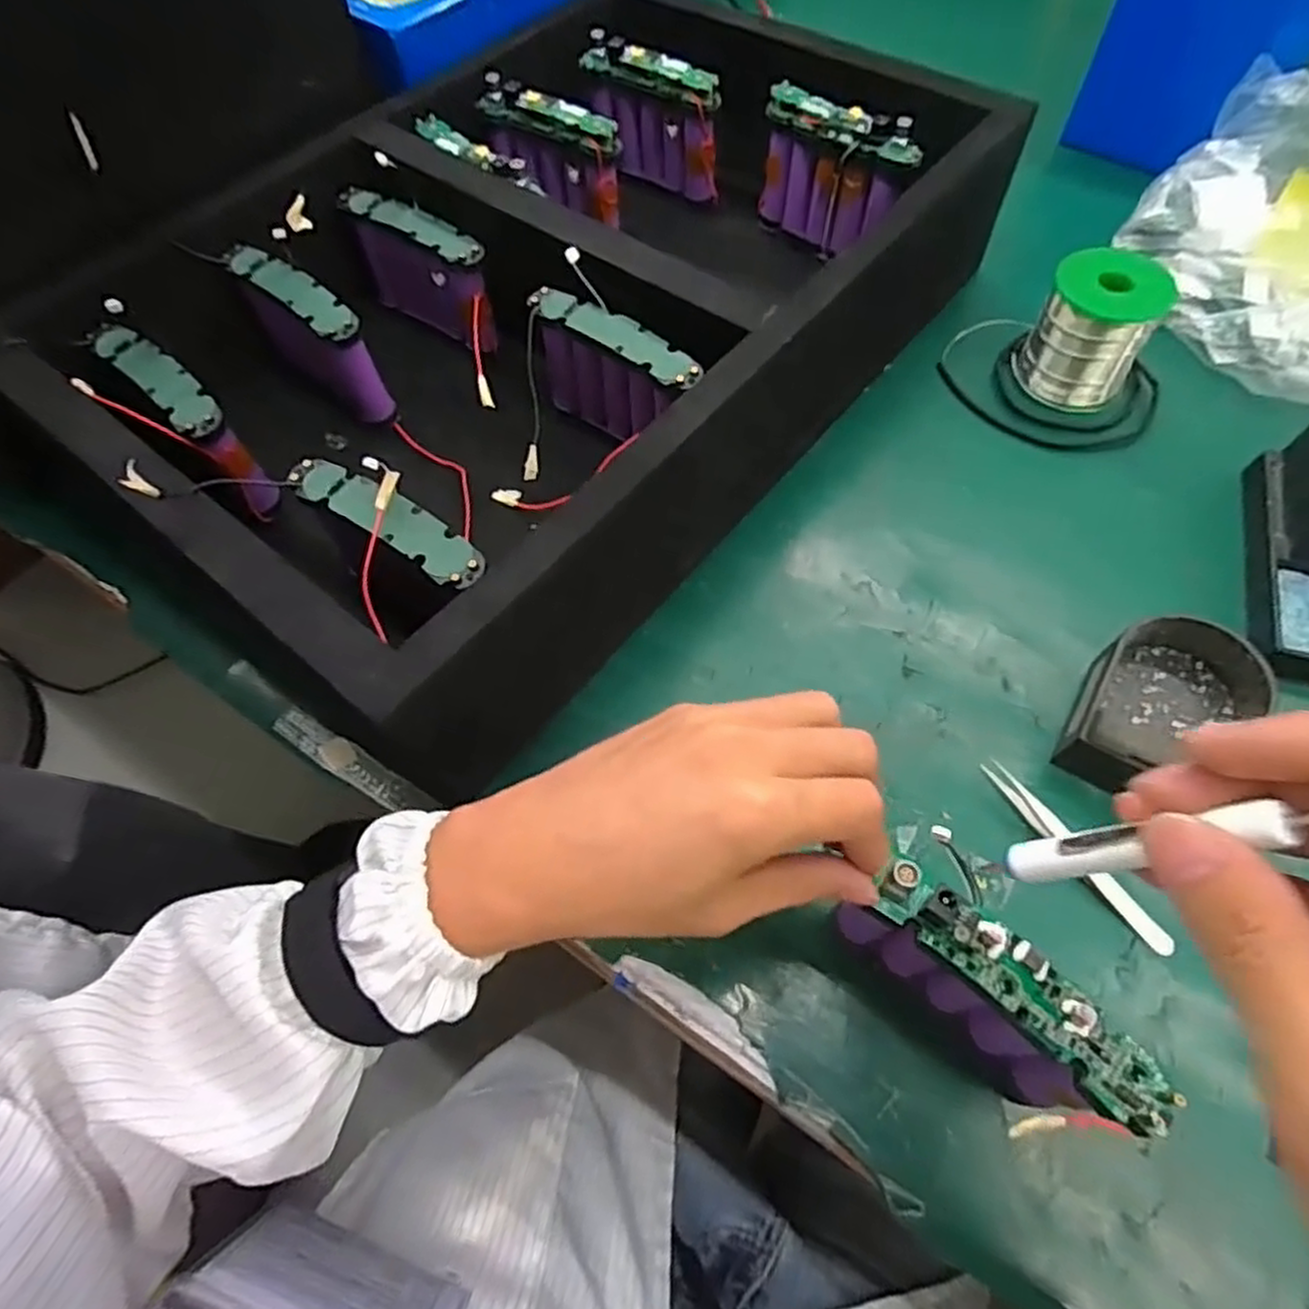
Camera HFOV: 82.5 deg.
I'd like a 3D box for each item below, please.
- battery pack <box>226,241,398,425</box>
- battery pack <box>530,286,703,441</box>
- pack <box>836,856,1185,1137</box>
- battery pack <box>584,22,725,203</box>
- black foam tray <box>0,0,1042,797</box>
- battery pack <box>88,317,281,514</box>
[{"bbox_3d":[-0.215,-0.199,0.468,0.110,0.071,0.030,38,69,19],"label":"battery pack"},{"bbox_3d":[-0.021,-0.160,0.440,0.109,0.069,0.027,36,69,19],"label":"battery pack"},{"bbox_3d":[0.124,0.126,0.281,0.025,0.088,0.103,-40,68,-17],"label":"pack"},{"bbox_3d":[0.000,-0.403,0.572,0.107,0.096,0.020,30,67,16],"label":"battery pack"},{"bbox_3d":[-0.069,-0.217,0.464,0.350,0.115,0.550,36,69,19],"label":"black foam tray"},{"bbox_3d":[-0.265,-0.134,0.429,0.107,0.068,0.025,39,70,20],"label":"battery pack"}]

